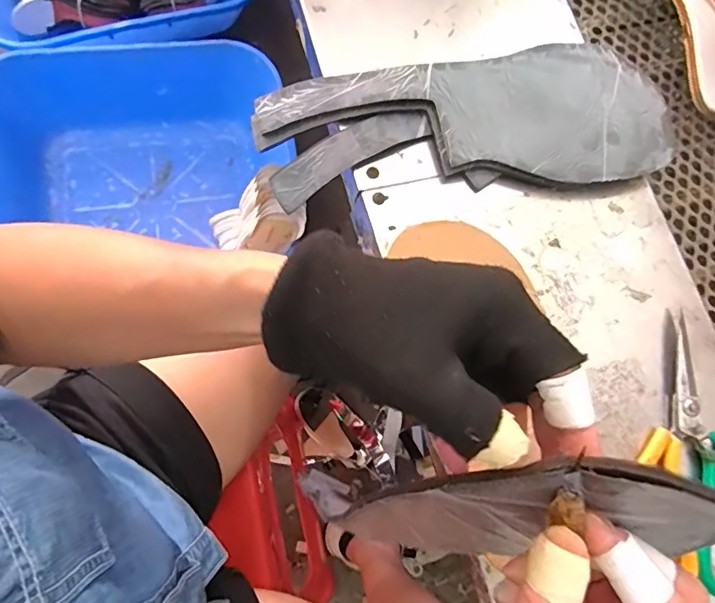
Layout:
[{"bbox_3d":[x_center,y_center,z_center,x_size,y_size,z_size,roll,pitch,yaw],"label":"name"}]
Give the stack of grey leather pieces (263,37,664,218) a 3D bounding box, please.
[{"bbox_3d":[0.086,-0.142,0.411,0.322,0.019,0.119,-8,77,-3],"label":"stack of grey leather pieces"}]

